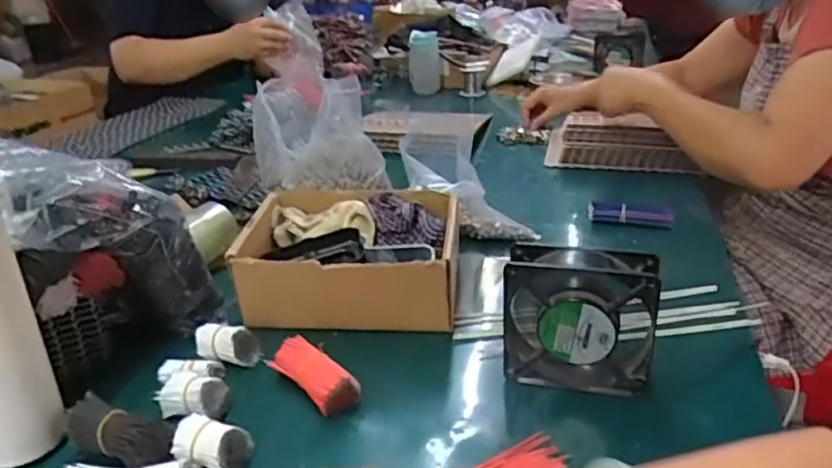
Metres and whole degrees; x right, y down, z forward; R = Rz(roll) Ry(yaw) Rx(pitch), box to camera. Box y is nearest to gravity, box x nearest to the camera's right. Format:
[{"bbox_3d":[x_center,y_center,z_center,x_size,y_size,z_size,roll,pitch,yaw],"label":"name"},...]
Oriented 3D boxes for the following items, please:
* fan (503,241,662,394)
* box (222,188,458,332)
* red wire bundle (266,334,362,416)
[{"bbox_3d":[0.135,0.072,0.528,0.117,0.119,0.039,5,26,14],"label":"fan"},{"bbox_3d":[-0.067,0.027,0.674,0.213,0.092,0.167,2,25,6],"label":"box"},{"bbox_3d":[-0.088,0.122,0.549,0.084,0.035,0.034,20,32,38],"label":"red wire bundle"}]

